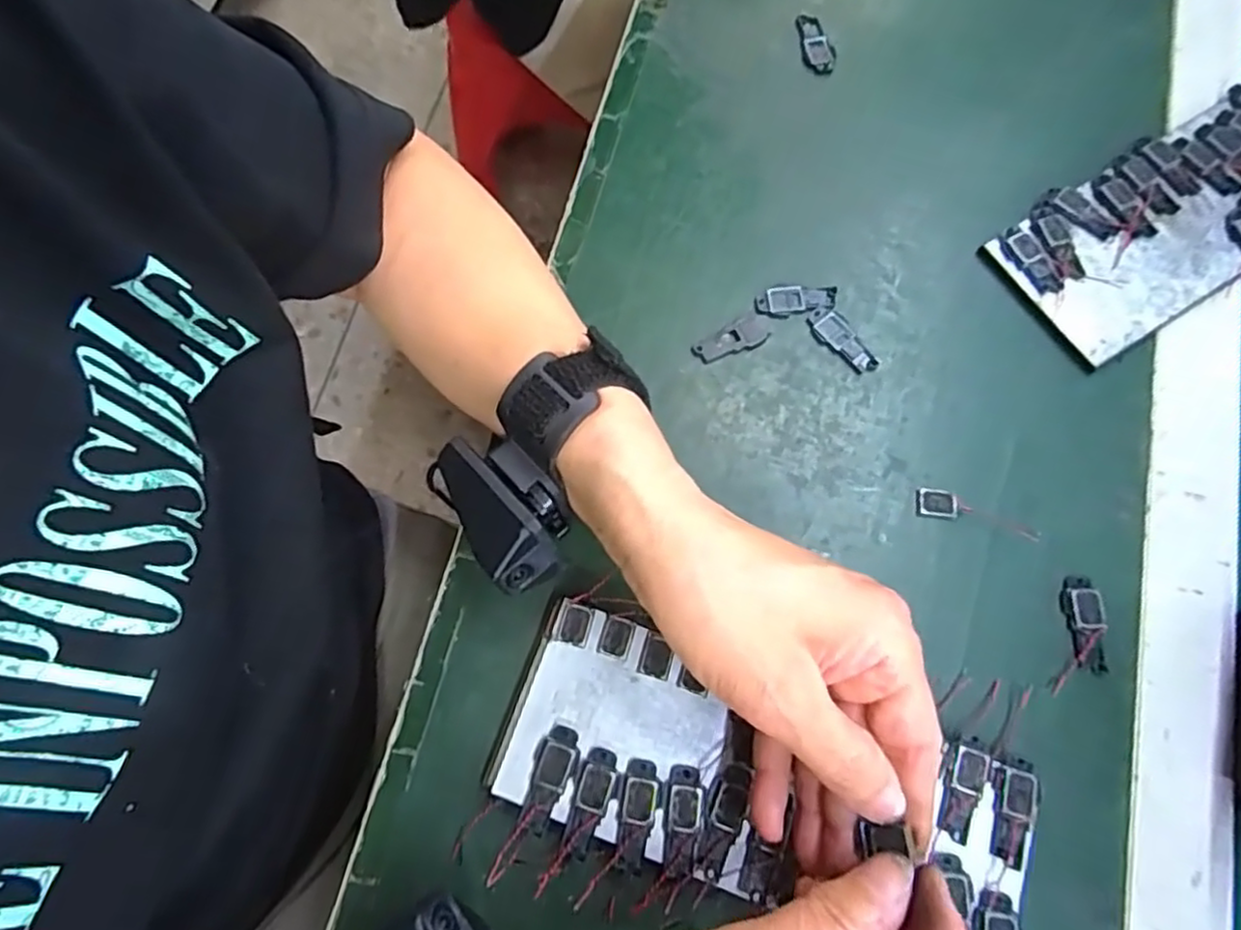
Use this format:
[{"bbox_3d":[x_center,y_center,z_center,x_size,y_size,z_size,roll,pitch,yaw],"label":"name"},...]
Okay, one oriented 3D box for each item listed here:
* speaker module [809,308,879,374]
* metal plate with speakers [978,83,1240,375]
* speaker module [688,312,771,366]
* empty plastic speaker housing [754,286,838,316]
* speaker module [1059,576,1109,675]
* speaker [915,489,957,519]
[{"bbox_3d":[0.110,-0.062,0.344,0.014,0.004,0.040,-40,77,-10],"label":"speaker module"},{"bbox_3d":[0.288,-0.125,0.358,0.190,0.012,0.088,-29,75,-7],"label":"metal plate with speakers"},{"bbox_3d":[0.055,-0.061,0.344,0.039,0.004,0.016,-31,75,-8],"label":"speaker module"},{"bbox_3d":[0.088,-0.082,0.350,0.040,0.004,0.015,-1,74,1],"label":"empty plastic speaker housing"},{"bbox_3d":[0.201,0.069,0.304,0.015,0.004,0.040,-1,74,1],"label":"speaker module"},{"bbox_3d":[0.145,0.018,0.320,0.018,0.004,0.013,8,74,3],"label":"speaker"}]

